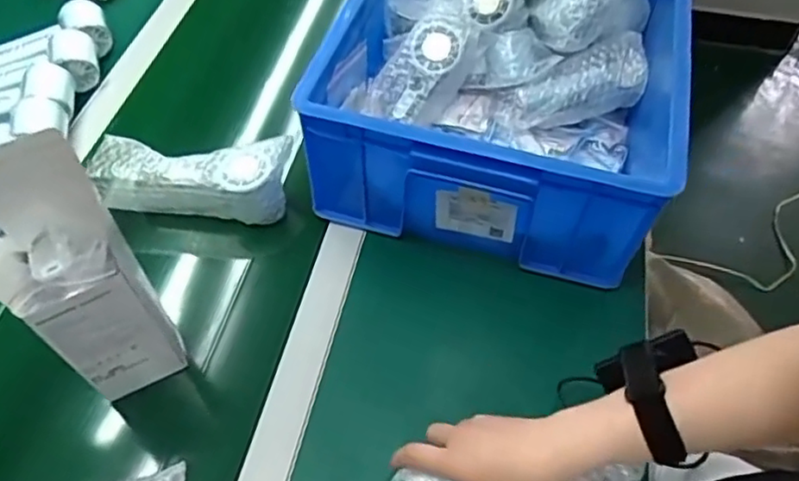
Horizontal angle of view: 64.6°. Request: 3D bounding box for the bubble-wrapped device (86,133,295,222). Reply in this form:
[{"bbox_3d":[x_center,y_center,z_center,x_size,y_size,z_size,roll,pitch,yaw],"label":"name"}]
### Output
[{"bbox_3d":[-0.219,-0.066,0.674,0.197,0.068,0.057,3,55,-1],"label":"bubble-wrapped device"}]

